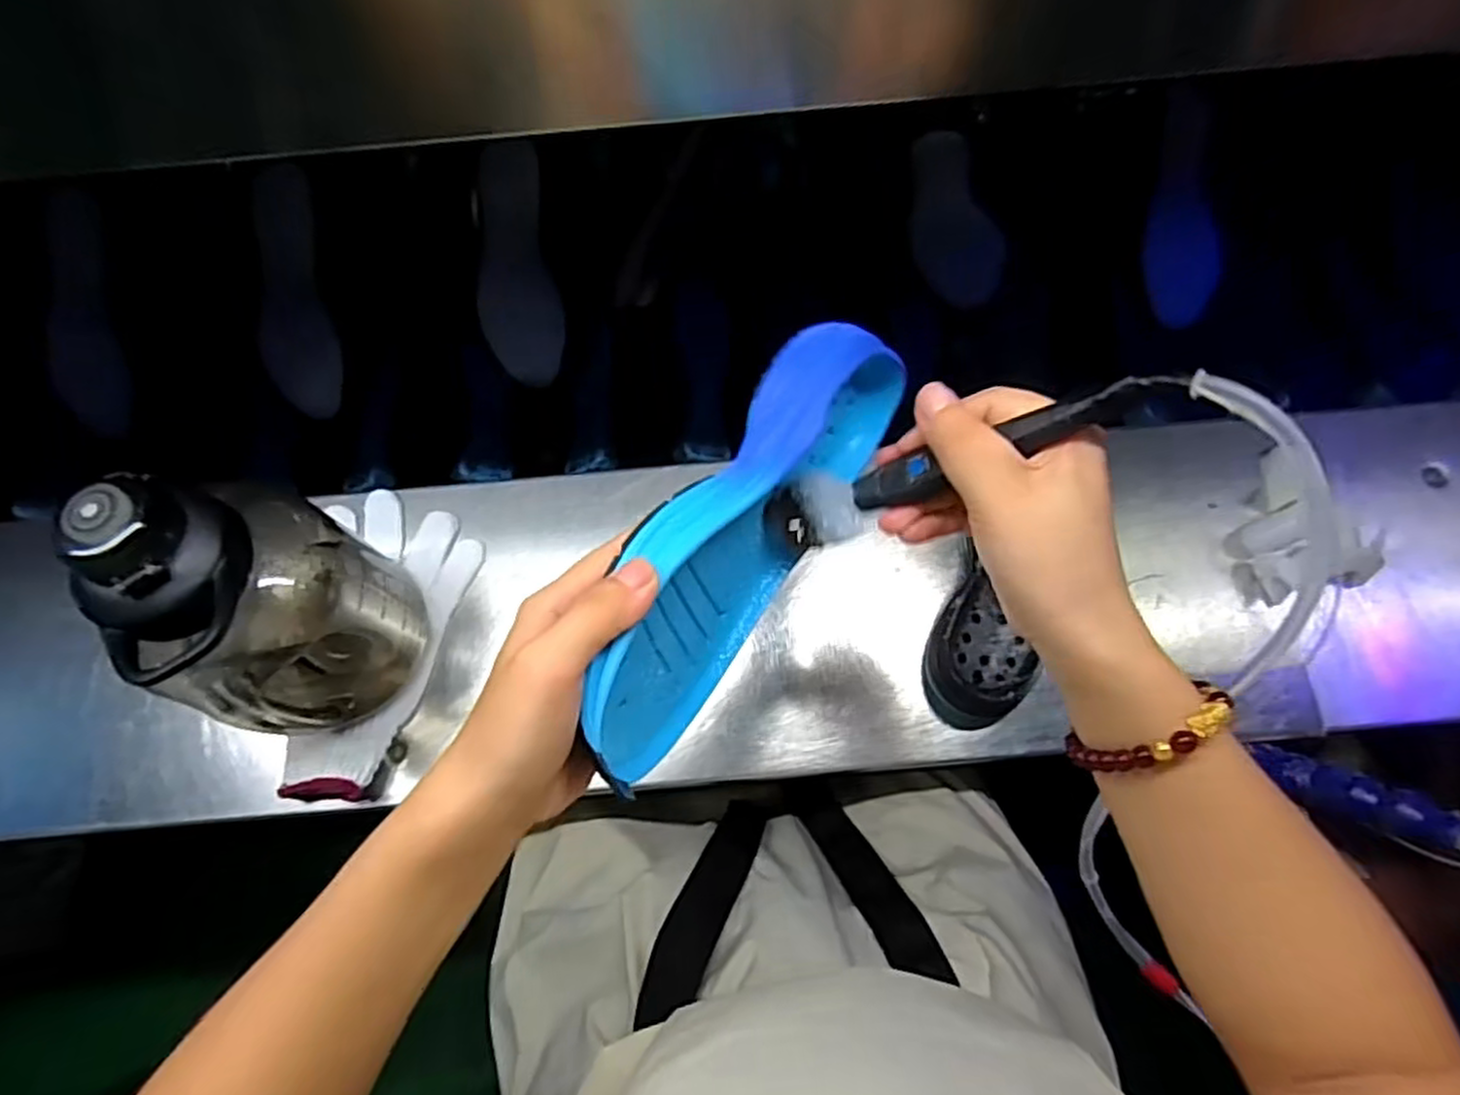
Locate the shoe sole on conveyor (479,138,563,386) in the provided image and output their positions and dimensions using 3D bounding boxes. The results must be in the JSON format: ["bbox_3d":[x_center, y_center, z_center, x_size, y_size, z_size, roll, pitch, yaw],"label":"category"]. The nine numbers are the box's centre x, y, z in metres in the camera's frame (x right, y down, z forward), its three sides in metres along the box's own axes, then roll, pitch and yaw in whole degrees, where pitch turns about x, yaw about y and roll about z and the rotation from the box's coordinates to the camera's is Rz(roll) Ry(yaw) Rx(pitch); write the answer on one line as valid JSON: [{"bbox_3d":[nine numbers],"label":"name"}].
[{"bbox_3d":[-0.187,-0.246,0.658,0.069,0.013,0.200,-6,97,-3],"label":"shoe sole on conveyor"}]

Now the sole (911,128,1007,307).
[{"bbox_3d":[0.189,-0.289,0.644,0.069,0.015,0.208,0,59,4],"label":"sole"}]

